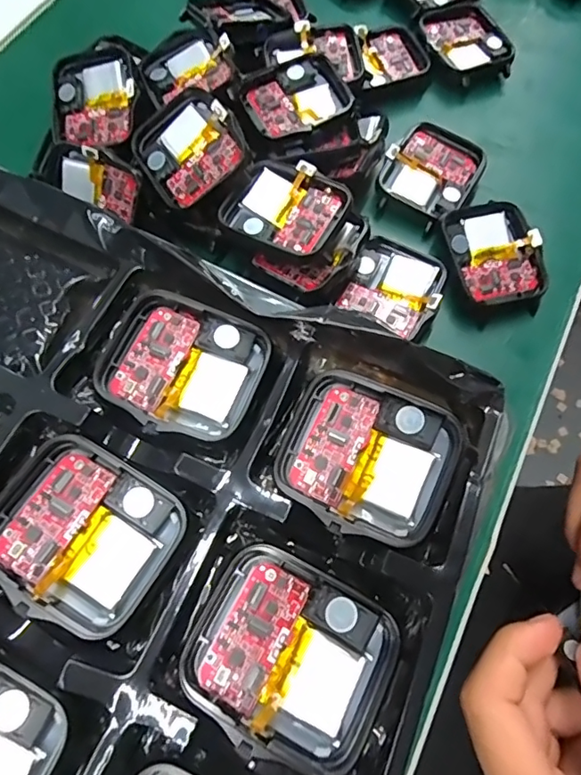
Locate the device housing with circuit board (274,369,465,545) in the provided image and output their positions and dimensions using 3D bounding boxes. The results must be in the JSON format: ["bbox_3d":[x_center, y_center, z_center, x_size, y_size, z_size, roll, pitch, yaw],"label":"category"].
[{"bbox_3d":[0.020,0.017,0.134,0.042,0.005,0.038,26,79,14],"label":"device housing with circuit board"}]

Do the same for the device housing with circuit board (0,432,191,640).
[{"bbox_3d":[-0.051,0.034,0.125,0.043,0.012,0.037,29,70,12],"label":"device housing with circuit board"}]

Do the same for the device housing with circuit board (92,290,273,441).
[{"bbox_3d":[-0.030,-0.006,0.144,0.043,0.006,0.037,21,70,1],"label":"device housing with circuit board"}]

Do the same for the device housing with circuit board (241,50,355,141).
[{"bbox_3d":[0.003,-0.118,0.216,0.041,0.012,0.037,-35,73,-9],"label":"device housing with circuit board"}]

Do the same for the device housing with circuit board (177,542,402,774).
[{"bbox_3d":[0.000,0.059,0.115,0.042,0.009,0.036,29,70,12],"label":"device housing with circuit board"}]

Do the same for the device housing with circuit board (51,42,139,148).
[{"bbox_3d":[-0.081,-0.121,0.217,0.039,0.006,0.041,0,91,8],"label":"device housing with circuit board"}]

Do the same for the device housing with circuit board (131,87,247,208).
[{"bbox_3d":[-0.040,-0.091,0.195,0.037,0.007,0.042,-41,75,6],"label":"device housing with circuit board"}]

